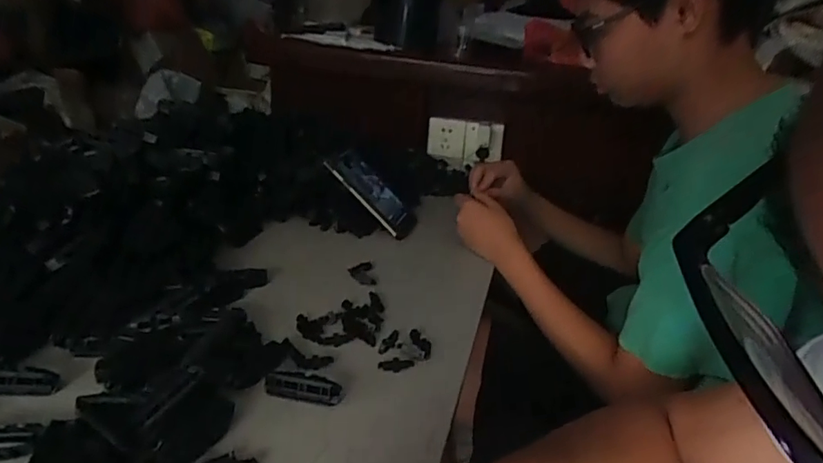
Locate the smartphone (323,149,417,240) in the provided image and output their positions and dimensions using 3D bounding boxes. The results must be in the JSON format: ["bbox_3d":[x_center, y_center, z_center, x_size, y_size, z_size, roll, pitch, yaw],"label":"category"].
[{"bbox_3d":[-0.058,-0.061,0.822,0.164,0.013,0.082,45,34,-11],"label":"smartphone"}]

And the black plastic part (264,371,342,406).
[{"bbox_3d":[-0.100,0.142,0.488,0.070,0.016,0.019,7,25,3],"label":"black plastic part"}]

